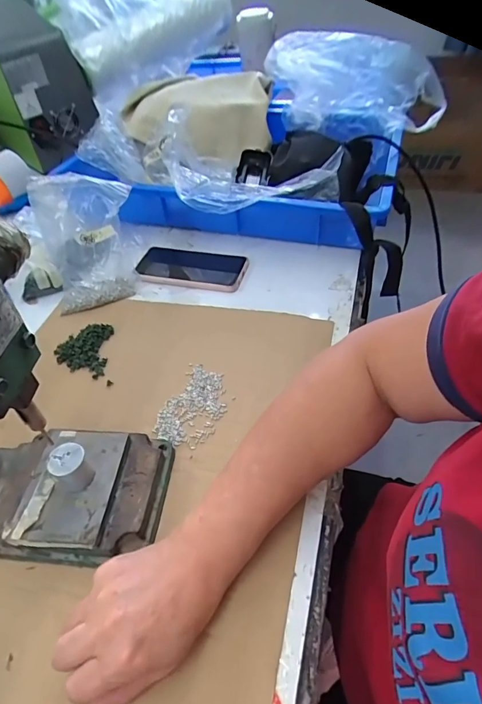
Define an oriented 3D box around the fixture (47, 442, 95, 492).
[{"bbox_3d":[-0.141,0.097,0.355,0.029,0.033,0.028,-3,47,3],"label":"fixture"}]

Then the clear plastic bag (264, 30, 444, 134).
[{"bbox_3d":[0.199,-0.466,0.741,0.293,0.143,0.103,8,49,14],"label":"clear plastic bag"}]

